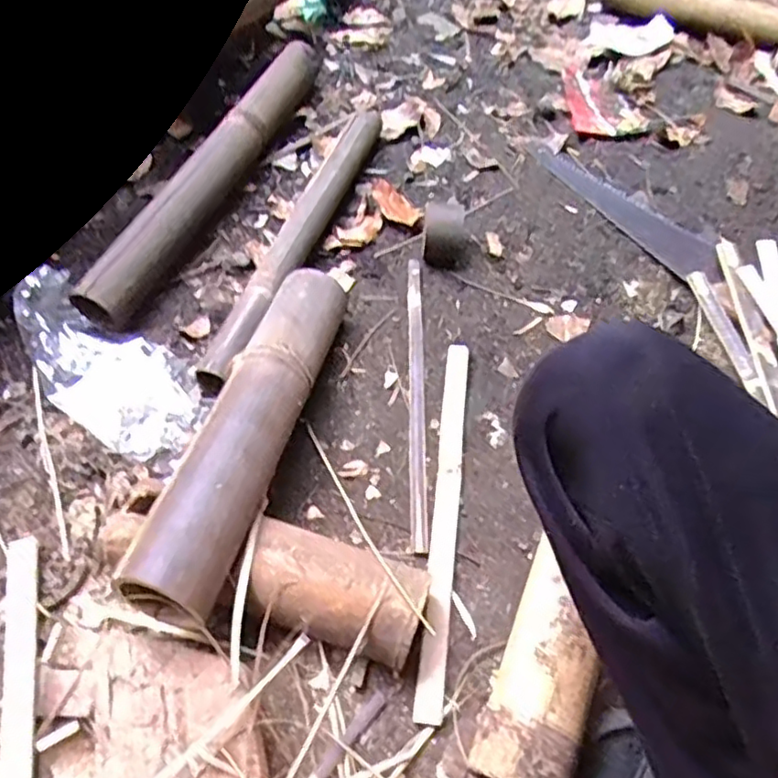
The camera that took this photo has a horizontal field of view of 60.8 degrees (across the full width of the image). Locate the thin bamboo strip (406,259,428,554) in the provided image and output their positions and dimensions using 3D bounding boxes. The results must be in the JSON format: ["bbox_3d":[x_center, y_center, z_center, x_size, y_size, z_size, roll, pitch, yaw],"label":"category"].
[{"bbox_3d":[0.030,-0.003,0.743,0.019,0.009,0.376,2,57,-2],"label":"thin bamboo strip"}]

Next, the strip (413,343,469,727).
[{"bbox_3d":[0.057,0.117,0.657,0.023,0.014,0.383,8,57,2],"label":"strip"}]

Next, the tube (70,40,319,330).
[{"bbox_3d":[-0.225,-0.295,0.882,0.065,0.066,0.550,20,58,10],"label":"tube"}]

